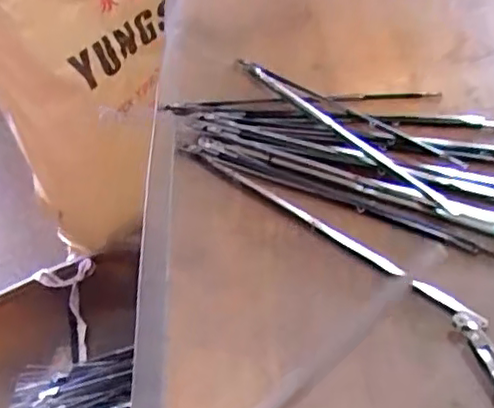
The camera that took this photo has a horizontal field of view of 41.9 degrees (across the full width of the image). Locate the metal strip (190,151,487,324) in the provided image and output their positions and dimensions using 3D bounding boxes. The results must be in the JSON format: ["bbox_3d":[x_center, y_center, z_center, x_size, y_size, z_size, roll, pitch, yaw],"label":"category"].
[{"bbox_3d":[0.038,0.010,0.318,0.009,0.007,0.173,-37,52,-27],"label":"metal strip"}]

